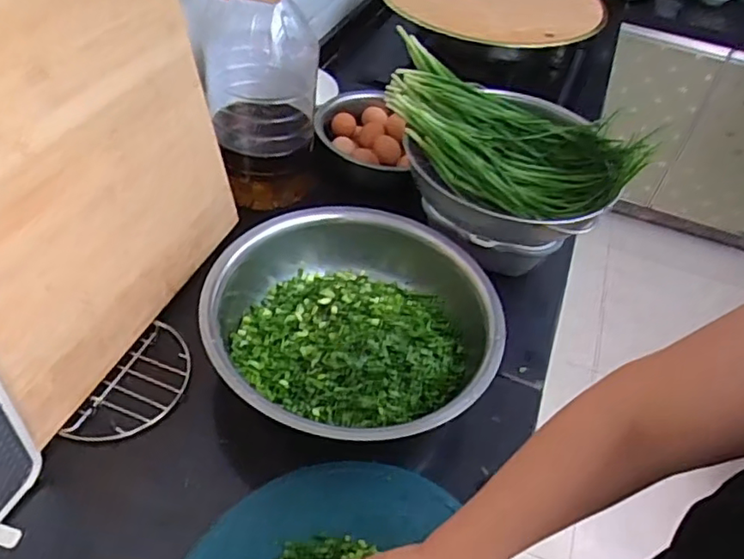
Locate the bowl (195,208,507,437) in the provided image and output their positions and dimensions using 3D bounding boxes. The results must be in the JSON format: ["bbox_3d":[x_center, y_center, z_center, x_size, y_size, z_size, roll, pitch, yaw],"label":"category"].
[{"bbox_3d":[-0.023,0.058,0.747,0.347,0.113,0.352,4,43,-4],"label":"bowl"}]

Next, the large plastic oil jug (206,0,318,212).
[{"bbox_3d":[-0.154,-0.275,0.865,0.148,0.333,0.122,-1,43,-9],"label":"large plastic oil jug"}]

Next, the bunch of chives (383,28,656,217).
[{"bbox_3d":[0.188,-0.209,0.881,0.348,0.145,0.189,22,43,-4],"label":"bunch of chives"}]

